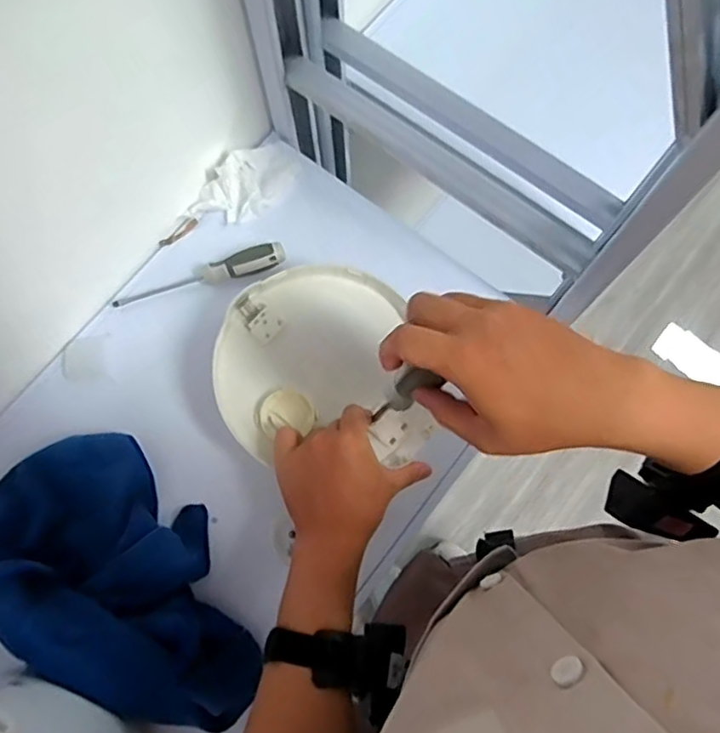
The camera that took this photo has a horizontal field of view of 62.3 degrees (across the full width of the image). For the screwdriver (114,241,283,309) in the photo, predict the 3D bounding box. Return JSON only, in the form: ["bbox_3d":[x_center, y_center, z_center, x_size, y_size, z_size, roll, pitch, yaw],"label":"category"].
[{"bbox_3d":[-0.170,-0.099,0.630,0.182,0.028,0.027,-12,75,-3],"label":"screwdriver"}]

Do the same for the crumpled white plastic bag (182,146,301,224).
[{"bbox_3d":[-0.125,-0.198,0.650,0.071,0.034,0.133,43,79,11],"label":"crumpled white plastic bag"}]

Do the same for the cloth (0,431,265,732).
[{"bbox_3d":[-0.205,0.187,0.520,0.285,0.042,0.172,35,52,6],"label":"cloth"}]

